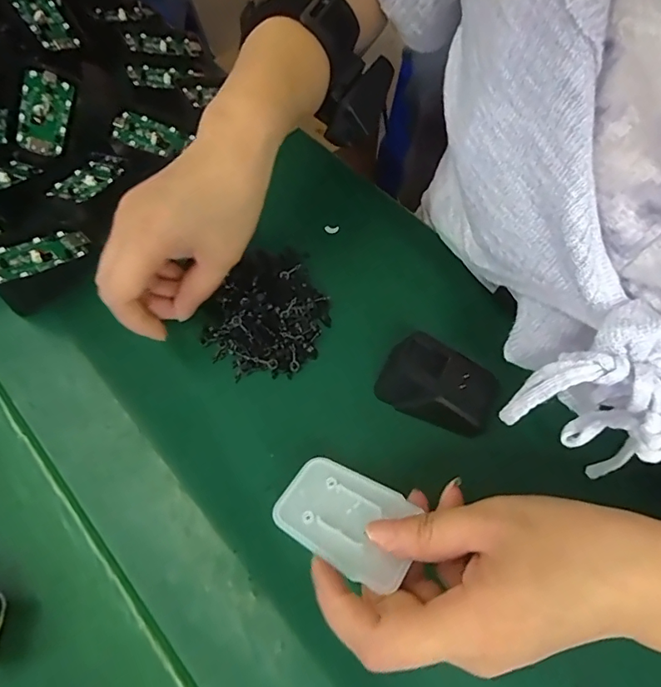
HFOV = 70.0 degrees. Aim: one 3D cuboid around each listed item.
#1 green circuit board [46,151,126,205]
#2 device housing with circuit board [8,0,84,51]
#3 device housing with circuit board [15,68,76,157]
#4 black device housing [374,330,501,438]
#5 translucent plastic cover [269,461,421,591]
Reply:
[{"bbox_3d":[-0.177,-0.121,0.346,0.034,0.008,0.064,15,49,5],"label":"green circuit board"},{"bbox_3d":[-0.231,-0.265,0.382,0.035,0.005,0.061,-39,96,-34],"label":"device housing with circuit board"},{"bbox_3d":[-0.220,-0.176,0.364,0.034,0.007,0.064,12,81,-33],"label":"device housing with circuit board"},{"bbox_3d":[0.064,0.025,0.282,0.066,0.033,0.040,28,67,14],"label":"black device housing"},{"bbox_3d":[0.008,0.084,0.228,0.069,0.004,0.043,22,57,30],"label":"translucent plastic cover"}]

